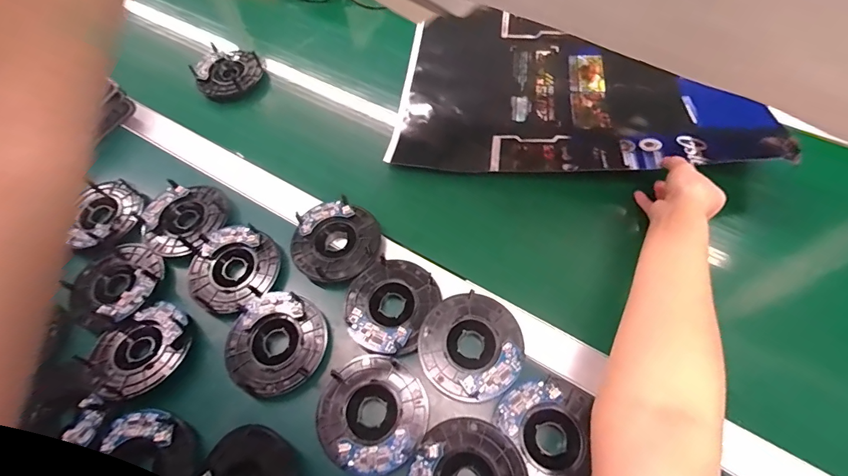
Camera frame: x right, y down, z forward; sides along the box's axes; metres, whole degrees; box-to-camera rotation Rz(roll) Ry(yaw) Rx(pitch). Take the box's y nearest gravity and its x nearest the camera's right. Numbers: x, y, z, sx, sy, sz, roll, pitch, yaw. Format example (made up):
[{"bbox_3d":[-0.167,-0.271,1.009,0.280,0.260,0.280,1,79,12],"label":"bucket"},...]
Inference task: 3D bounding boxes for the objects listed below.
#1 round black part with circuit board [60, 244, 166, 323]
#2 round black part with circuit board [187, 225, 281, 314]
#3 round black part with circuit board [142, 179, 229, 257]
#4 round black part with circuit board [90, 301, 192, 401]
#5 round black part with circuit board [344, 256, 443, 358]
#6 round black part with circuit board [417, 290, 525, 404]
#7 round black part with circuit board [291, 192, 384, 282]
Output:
[{"bbox_3d":[-0.347,0.046,0.455,0.098,0.024,0.089,13,65,10],"label":"round black part with circuit board"},{"bbox_3d":[-0.216,0.032,0.453,0.099,0.012,0.092,-2,63,3],"label":"round black part with circuit board"},{"bbox_3d":[-0.291,-0.025,0.490,0.091,0.019,0.096,-2,63,3],"label":"round black part with circuit board"},{"bbox_3d":[-0.292,0.115,0.415,0.096,0.014,0.086,-40,67,-15],"label":"round black part with circuit board"},{"bbox_3d":[-0.037,0.066,0.421,0.090,0.014,0.100,22,66,14],"label":"round black part with circuit board"},{"bbox_3d":[0.047,0.105,0.398,0.099,0.011,0.100,-2,63,3],"label":"round black part with circuit board"},{"bbox_3d":[-0.101,0.003,0.461,0.101,0.014,0.095,-11,63,-2],"label":"round black part with circuit board"}]

